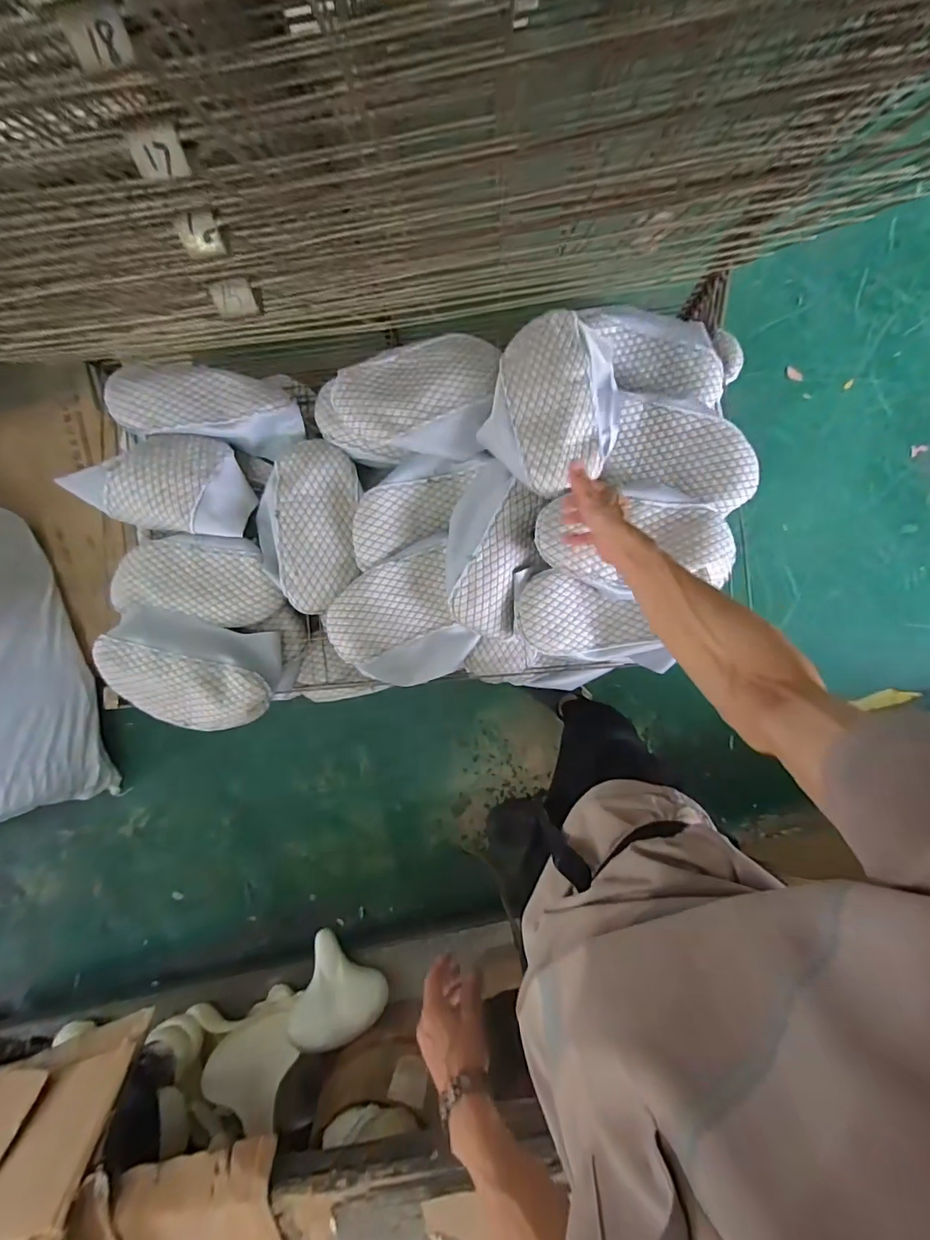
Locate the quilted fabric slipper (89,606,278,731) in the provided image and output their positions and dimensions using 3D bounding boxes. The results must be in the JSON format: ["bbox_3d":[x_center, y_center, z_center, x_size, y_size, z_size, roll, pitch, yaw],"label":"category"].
[{"bbox_3d":[-0.495,0.094,0.877,0.304,0.063,0.196,13,94,3],"label":"quilted fabric slipper"}]

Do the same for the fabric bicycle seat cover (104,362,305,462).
[{"bbox_3d":[-0.469,-0.390,0.901,0.336,0.077,0.139,9,94,3],"label":"fabric bicycle seat cover"}]

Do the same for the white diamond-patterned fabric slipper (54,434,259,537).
[{"bbox_3d":[-0.529,-0.245,0.865,0.282,0.079,0.170,6,94,3],"label":"white diamond-patterned fabric slipper"}]

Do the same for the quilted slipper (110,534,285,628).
[{"bbox_3d":[-0.486,-0.074,0.889,0.300,0.031,0.153,4,94,3],"label":"quilted slipper"}]

